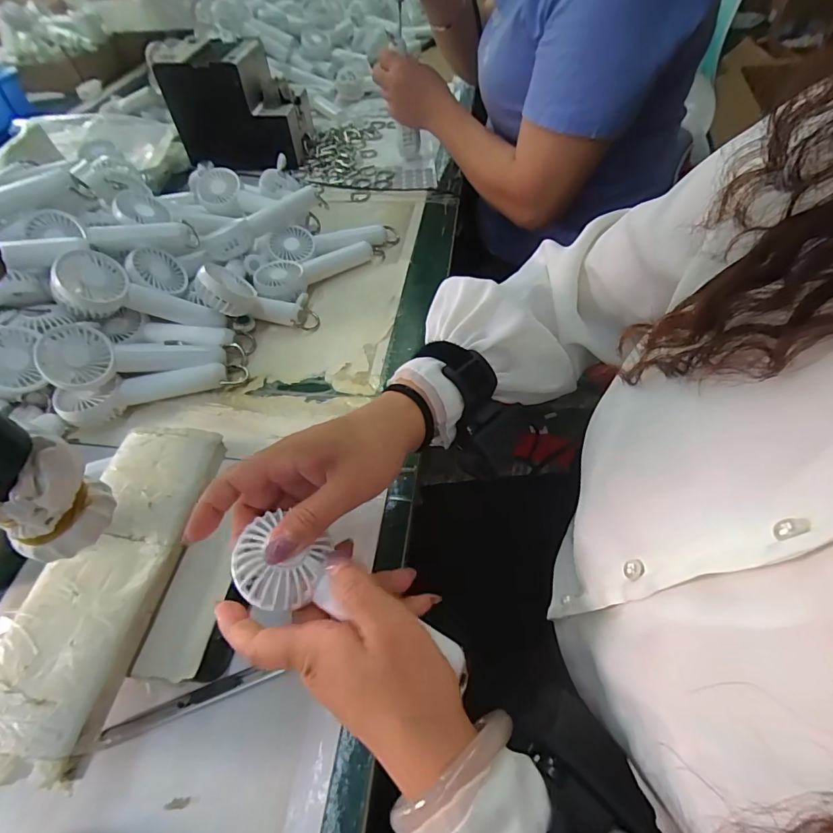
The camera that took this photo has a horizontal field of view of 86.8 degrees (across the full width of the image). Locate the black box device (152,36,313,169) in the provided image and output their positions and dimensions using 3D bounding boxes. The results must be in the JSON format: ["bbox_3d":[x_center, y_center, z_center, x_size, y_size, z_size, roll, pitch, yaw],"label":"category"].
[{"bbox_3d":[-0.275,-0.489,0.699,0.181,0.139,0.121,1,53,3],"label":"black box device"}]

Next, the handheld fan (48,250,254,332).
[{"bbox_3d":[-0.260,-0.115,0.447,0.174,0.034,0.058,11,46,-32],"label":"handheld fan"}]

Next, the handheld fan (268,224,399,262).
[{"bbox_3d":[-0.104,-0.227,0.563,0.165,0.036,0.059,-23,56,-14],"label":"handheld fan"}]

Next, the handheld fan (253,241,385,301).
[{"bbox_3d":[-0.111,-0.176,0.531,0.163,0.032,0.057,-24,56,-15],"label":"handheld fan"}]

